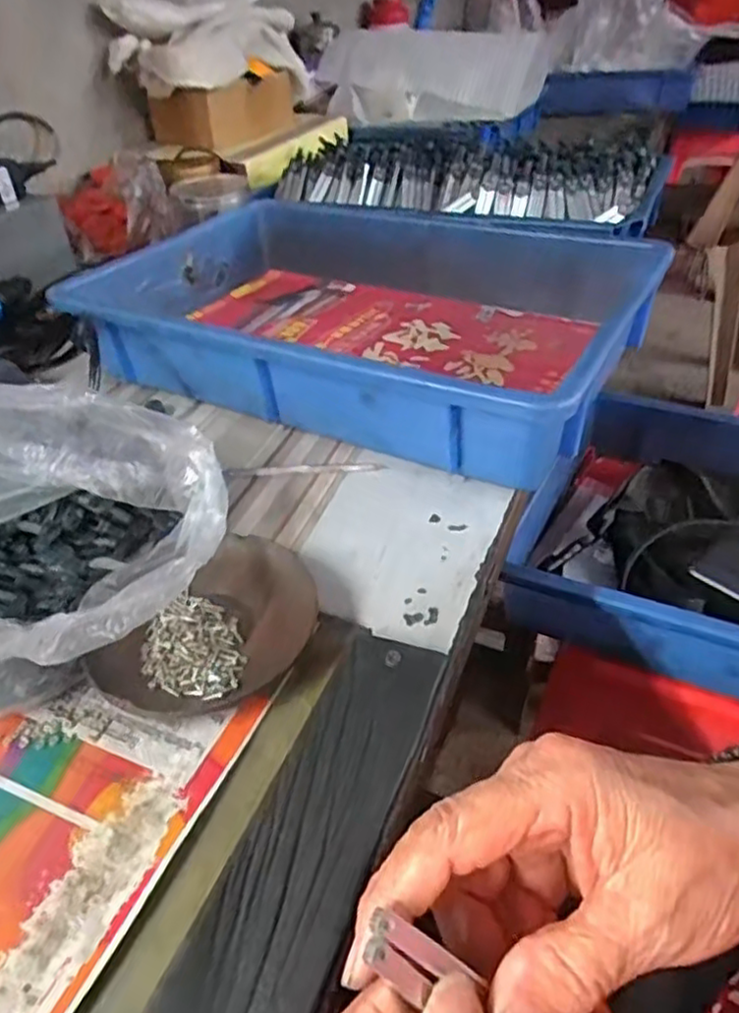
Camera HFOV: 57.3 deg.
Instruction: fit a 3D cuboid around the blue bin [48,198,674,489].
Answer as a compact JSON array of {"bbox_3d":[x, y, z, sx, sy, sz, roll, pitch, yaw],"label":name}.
[{"bbox_3d":[-0.005,-0.165,0.577,0.414,0.080,0.301,17,43,24],"label":"blue bin"}]

